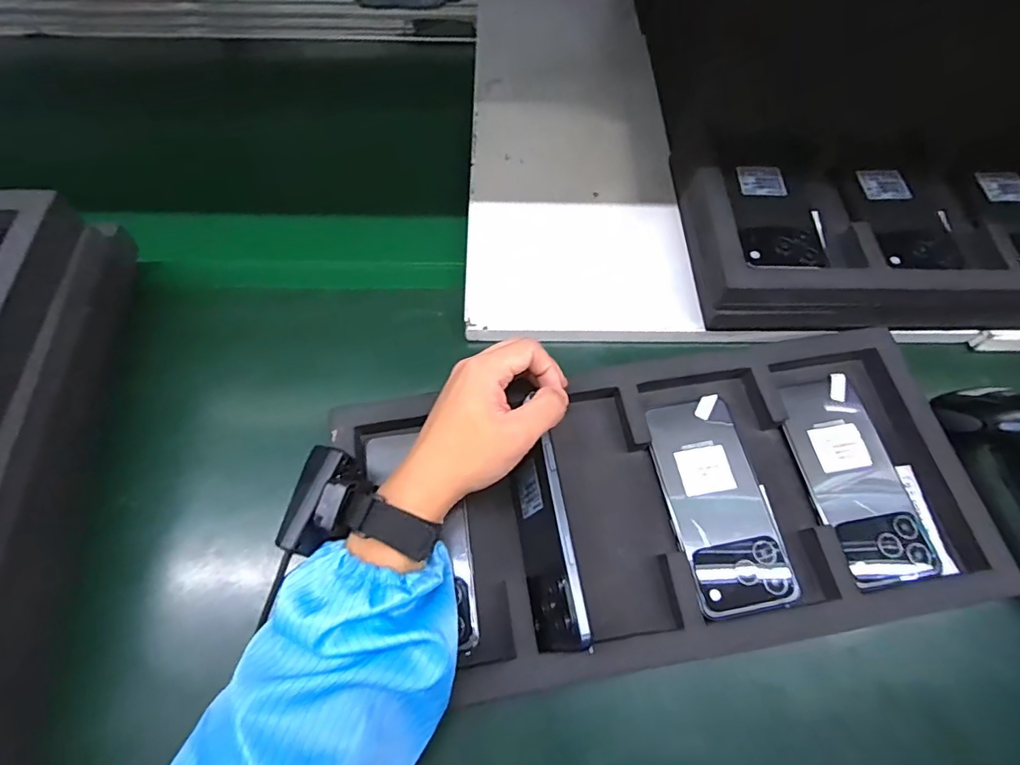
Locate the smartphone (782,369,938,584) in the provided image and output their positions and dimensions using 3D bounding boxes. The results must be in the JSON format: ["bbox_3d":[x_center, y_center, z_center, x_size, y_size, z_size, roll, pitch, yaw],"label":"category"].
[{"bbox_3d":[0.276,0.071,0.405,0.074,0.008,0.166,-8,65,-5],"label":"smartphone"}]

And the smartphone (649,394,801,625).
[{"bbox_3d":[0.163,0.090,0.393,0.081,0.006,0.162,-8,65,-5],"label":"smartphone"}]

